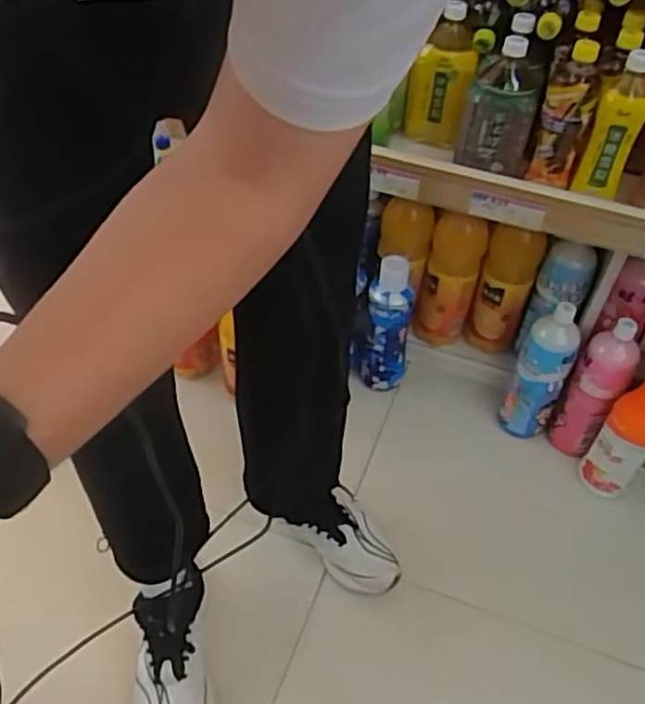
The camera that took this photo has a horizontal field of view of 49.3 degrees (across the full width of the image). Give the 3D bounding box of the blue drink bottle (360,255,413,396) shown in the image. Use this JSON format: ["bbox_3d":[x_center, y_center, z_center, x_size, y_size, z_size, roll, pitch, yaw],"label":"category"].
[{"bbox_3d":[0.123,-0.043,1.300,0.086,0.271,0.071,15,49,11],"label":"blue drink bottle"}]

